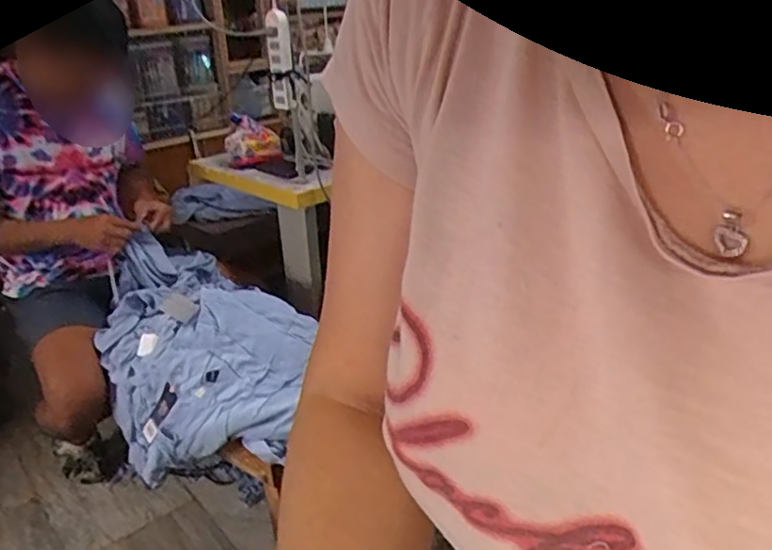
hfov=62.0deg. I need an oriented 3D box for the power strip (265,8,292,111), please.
[{"bbox_3d":[-0.227,-0.458,1.373,0.048,0.197,0.038,-7,25,-5],"label":"power strip"}]

